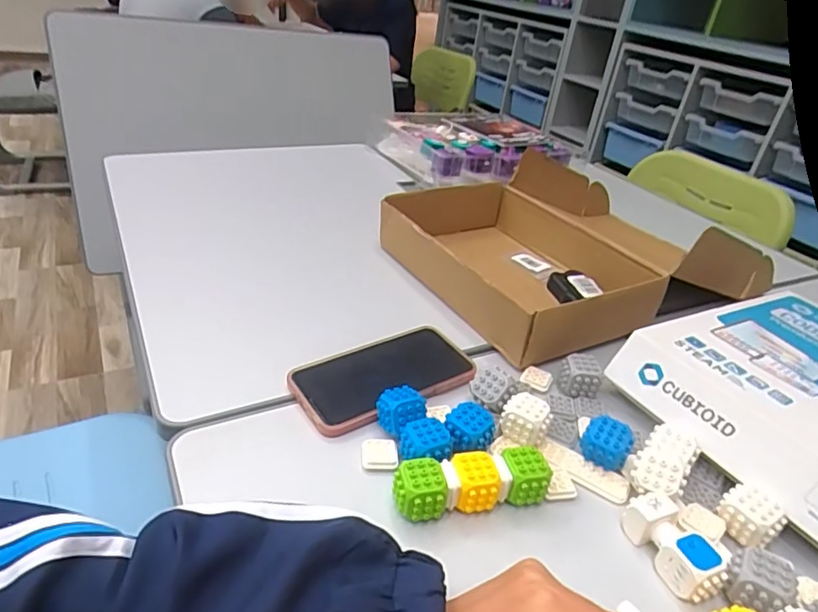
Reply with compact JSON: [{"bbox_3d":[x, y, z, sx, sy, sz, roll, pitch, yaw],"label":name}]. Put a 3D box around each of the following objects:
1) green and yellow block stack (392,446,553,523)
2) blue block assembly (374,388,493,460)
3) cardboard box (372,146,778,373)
[{"bbox_3d":[0.045,0.131,0.400,0.113,0.038,0.031,-2,33,-15],"label":"green and yellow block stack"},{"bbox_3d":[0.017,0.103,0.432,0.094,0.037,0.057,12,32,7],"label":"blue block assembly"},{"bbox_3d":[0.230,-0.089,0.740,0.462,0.121,0.328,-11,37,-28],"label":"cardboard box"}]

